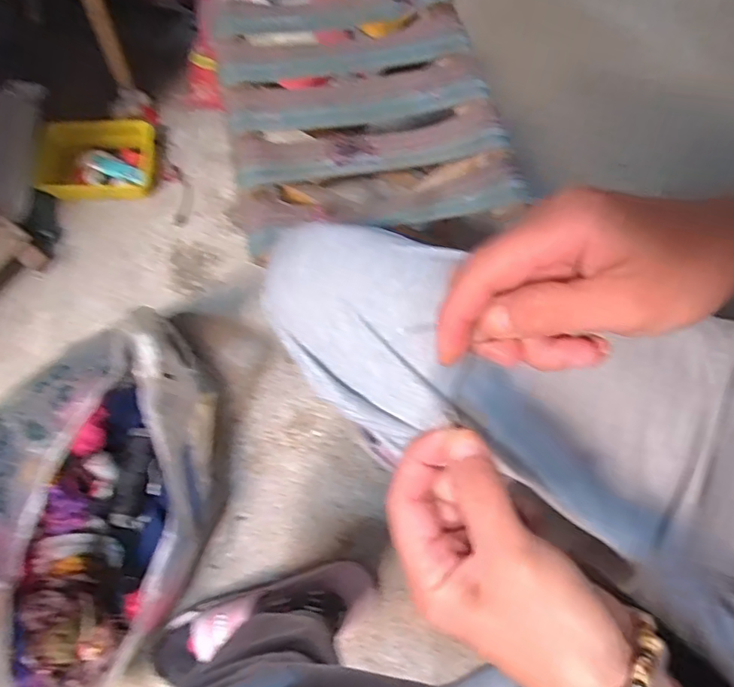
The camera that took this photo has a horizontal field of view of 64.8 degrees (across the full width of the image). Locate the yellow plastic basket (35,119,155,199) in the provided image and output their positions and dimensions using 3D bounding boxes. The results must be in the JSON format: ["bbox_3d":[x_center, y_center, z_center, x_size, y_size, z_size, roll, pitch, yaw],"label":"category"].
[{"bbox_3d":[-0.401,-0.273,0.870,0.154,0.052,0.134,2,70,0],"label":"yellow plastic basket"}]

